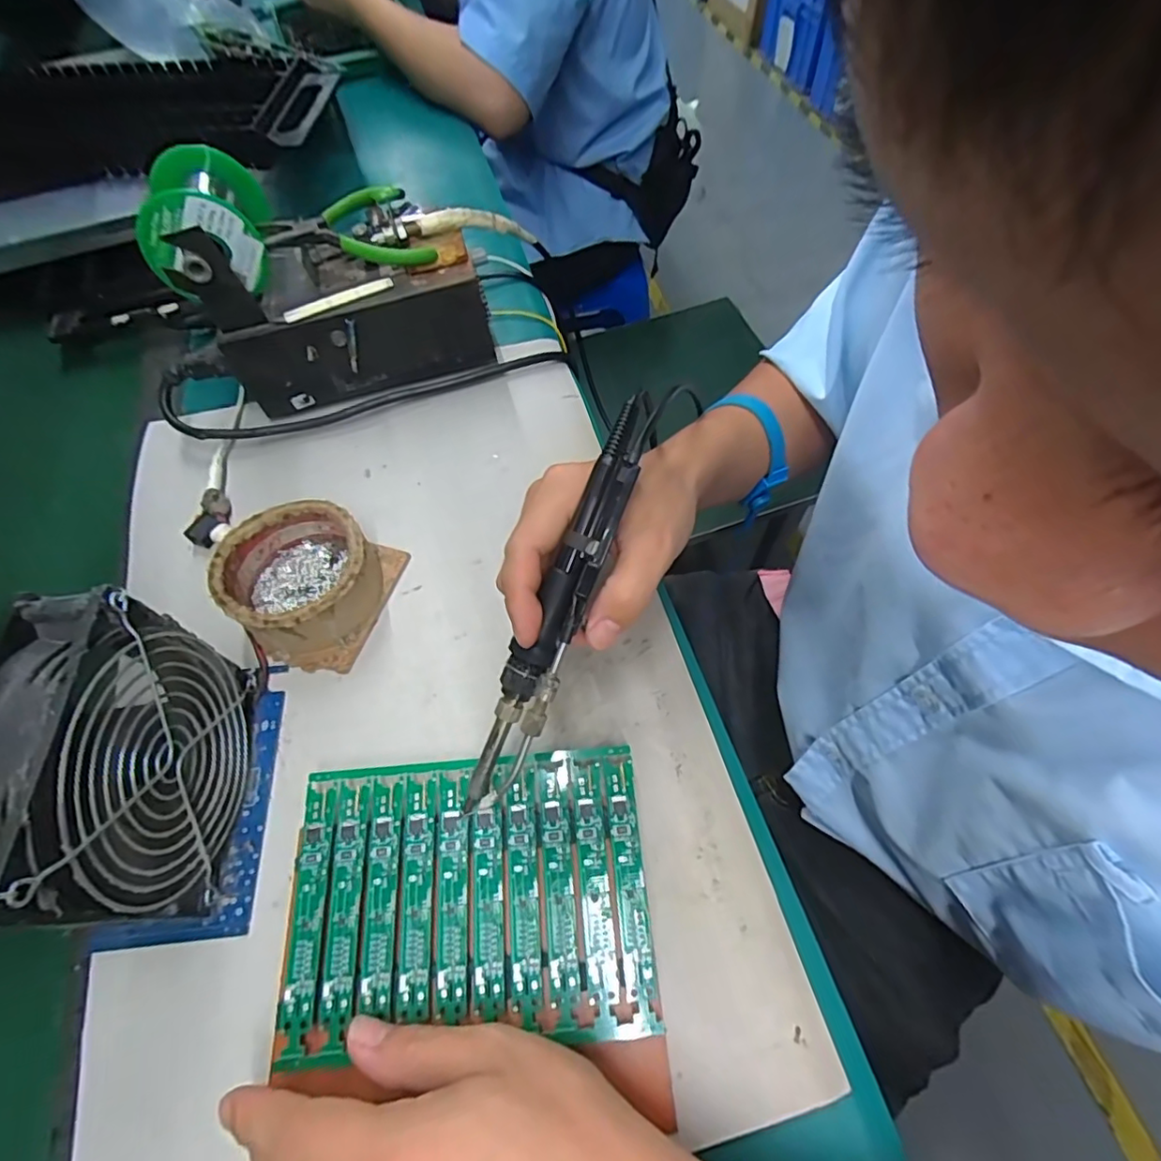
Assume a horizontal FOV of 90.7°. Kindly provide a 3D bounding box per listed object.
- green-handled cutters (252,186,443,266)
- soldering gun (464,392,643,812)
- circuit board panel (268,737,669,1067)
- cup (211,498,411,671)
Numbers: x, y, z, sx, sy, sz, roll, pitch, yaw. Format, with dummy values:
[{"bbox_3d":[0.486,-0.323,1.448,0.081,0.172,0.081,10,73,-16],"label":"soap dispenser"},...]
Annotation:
[{"bbox_3d":[-0.161,-0.238,0.397,0.099,0.032,0.082,-24,63,-10],"label":"green-handled cutters"},{"bbox_3d":[-0.008,0.015,0.279,0.026,0.030,0.208,22,94,14],"label":"soldering gun"},{"bbox_3d":[-0.052,0.146,0.272,0.165,0.004,0.117,-5,64,-1],"label":"circuit board panel"},{"bbox_3d":[-0.164,0.000,0.343,0.085,0.046,0.088,-1,62,2],"label":"cup"}]

